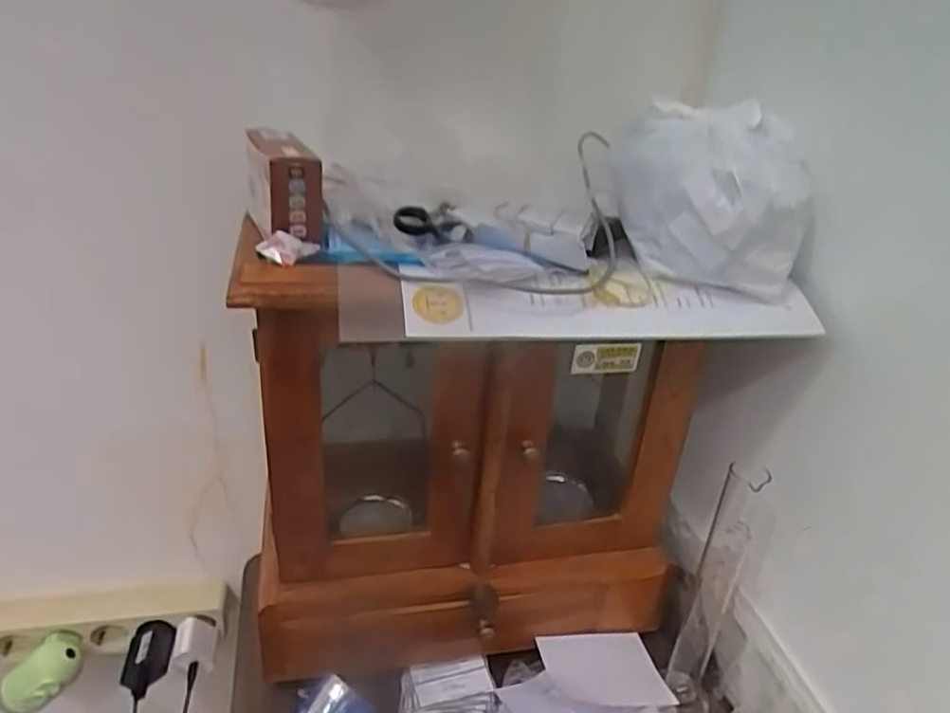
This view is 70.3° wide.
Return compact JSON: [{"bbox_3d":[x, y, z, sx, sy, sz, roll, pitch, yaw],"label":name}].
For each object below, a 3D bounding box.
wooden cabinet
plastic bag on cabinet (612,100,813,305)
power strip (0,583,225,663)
[{"bbox_3d":[0.000,0.080,0.600,0.348,0.369,0.194,0,26,-8],"label":"wooden cabinet"},{"bbox_3d":[0.157,-0.110,0.466,0.131,0.112,0.067,18,29,26],"label":"plastic bag on cabinet"},{"bbox_3d":[-0.430,0.292,0.742,0.288,0.058,0.051,-2,27,-12],"label":"power strip"}]

